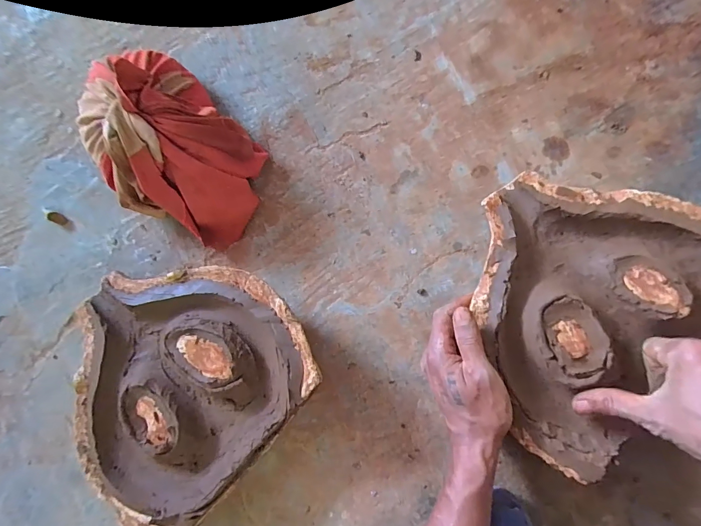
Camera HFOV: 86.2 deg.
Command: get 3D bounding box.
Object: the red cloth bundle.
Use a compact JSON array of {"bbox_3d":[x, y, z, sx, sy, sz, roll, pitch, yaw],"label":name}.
[{"bbox_3d":[-0.215,-0.134,0.437,0.162,0.114,0.235,-44,81,1],"label":"red cloth bundle"}]

